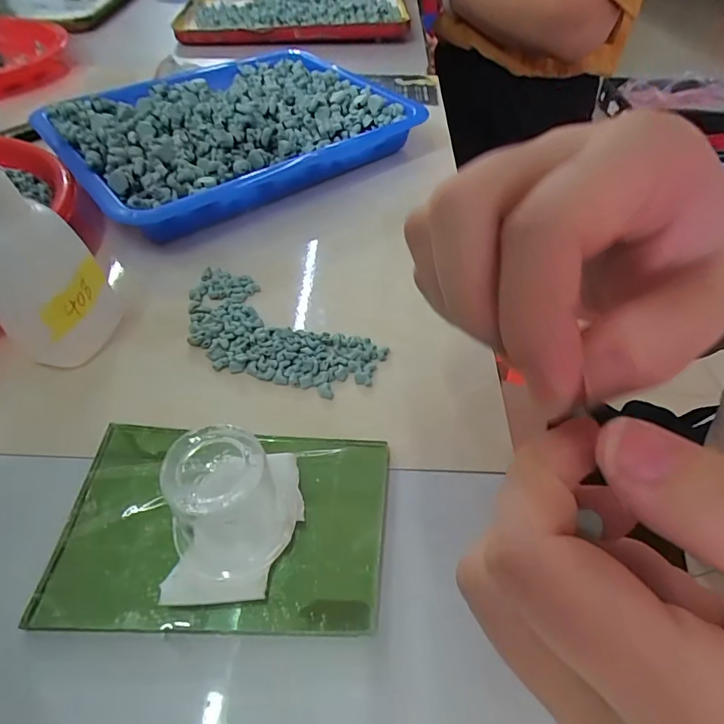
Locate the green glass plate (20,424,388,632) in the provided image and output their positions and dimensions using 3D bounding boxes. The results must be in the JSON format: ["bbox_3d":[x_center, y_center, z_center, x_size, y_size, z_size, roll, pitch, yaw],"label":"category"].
[{"bbox_3d":[-0.045,0.052,0.154,0.104,0.006,0.065,4,48,-1],"label":"green glass plate"}]

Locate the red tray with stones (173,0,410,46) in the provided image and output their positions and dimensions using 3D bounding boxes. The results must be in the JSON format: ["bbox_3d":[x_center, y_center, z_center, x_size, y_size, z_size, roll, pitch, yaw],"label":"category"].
[{"bbox_3d":[-0.077,-0.402,0.527,0.247,0.021,0.217,-7,50,-8],"label":"red tray with stones"}]

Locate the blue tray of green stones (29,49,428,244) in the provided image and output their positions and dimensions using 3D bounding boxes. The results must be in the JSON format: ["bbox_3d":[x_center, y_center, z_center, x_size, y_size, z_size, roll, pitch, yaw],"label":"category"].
[{"bbox_3d":[-0.086,-0.159,0.315,0.217,0.035,0.168,-33,57,-26],"label":"blue tray of green stones"}]

